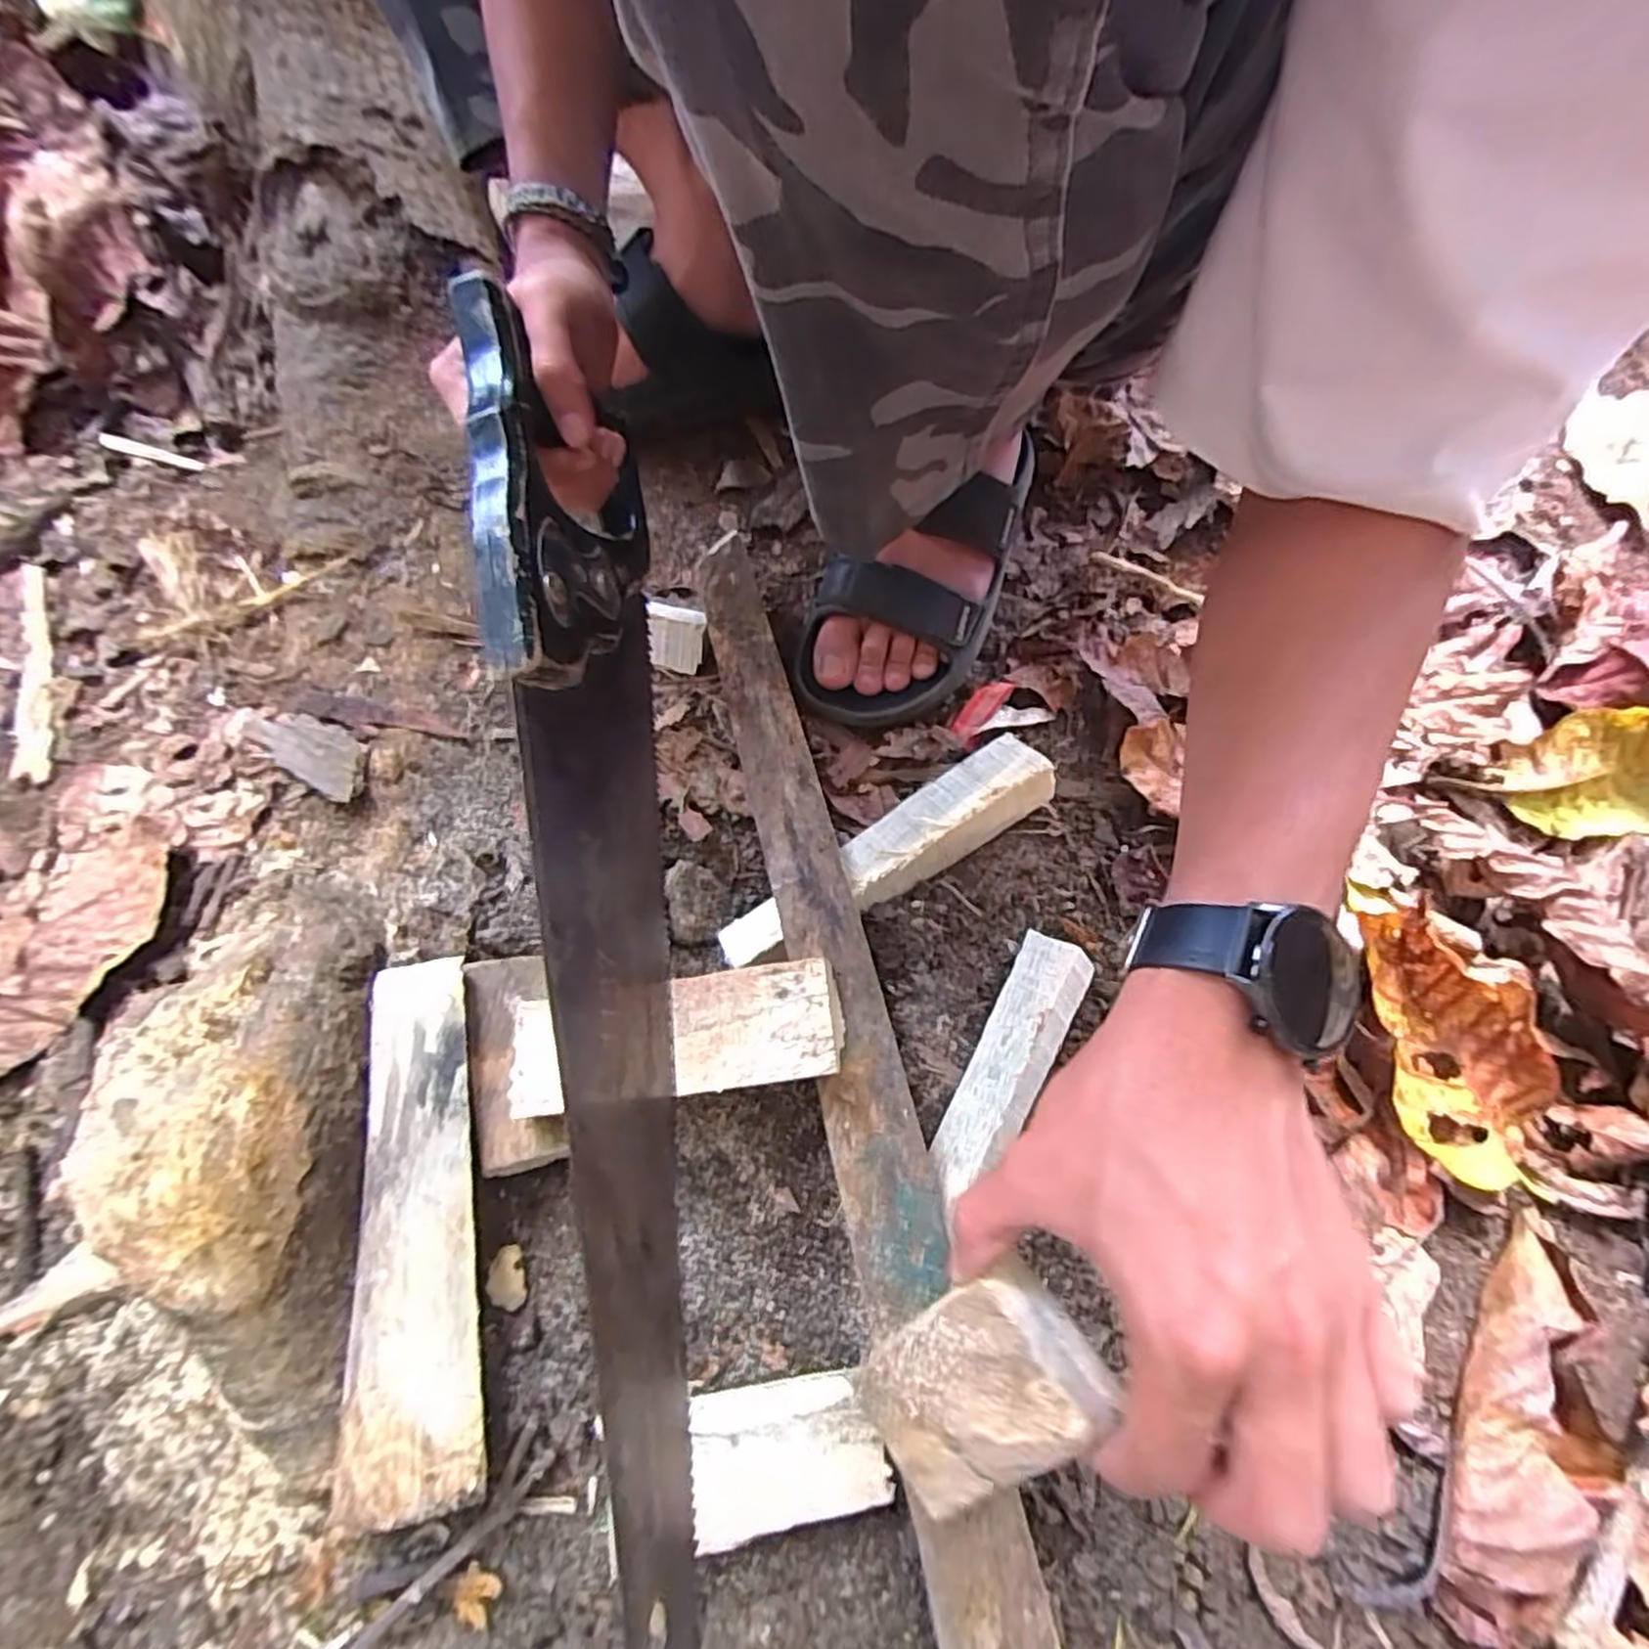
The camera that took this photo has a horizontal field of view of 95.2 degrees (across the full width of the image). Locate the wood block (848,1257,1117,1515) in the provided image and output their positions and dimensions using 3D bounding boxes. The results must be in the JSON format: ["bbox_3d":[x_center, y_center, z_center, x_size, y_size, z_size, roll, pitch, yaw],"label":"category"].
[{"bbox_3d":[0.051,0.198,0.268,0.022,0.097,0.055,-12,51,-49],"label":"wood block"}]

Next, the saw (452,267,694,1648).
[{"bbox_3d":[-0.090,0.043,0.317,0.049,0.108,0.496,-8,82,-6],"label":"saw"}]

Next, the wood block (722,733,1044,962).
[{"bbox_3d":[0.039,0.016,0.431,0.213,0.019,0.044,-32,74,-15],"label":"wood block"}]

